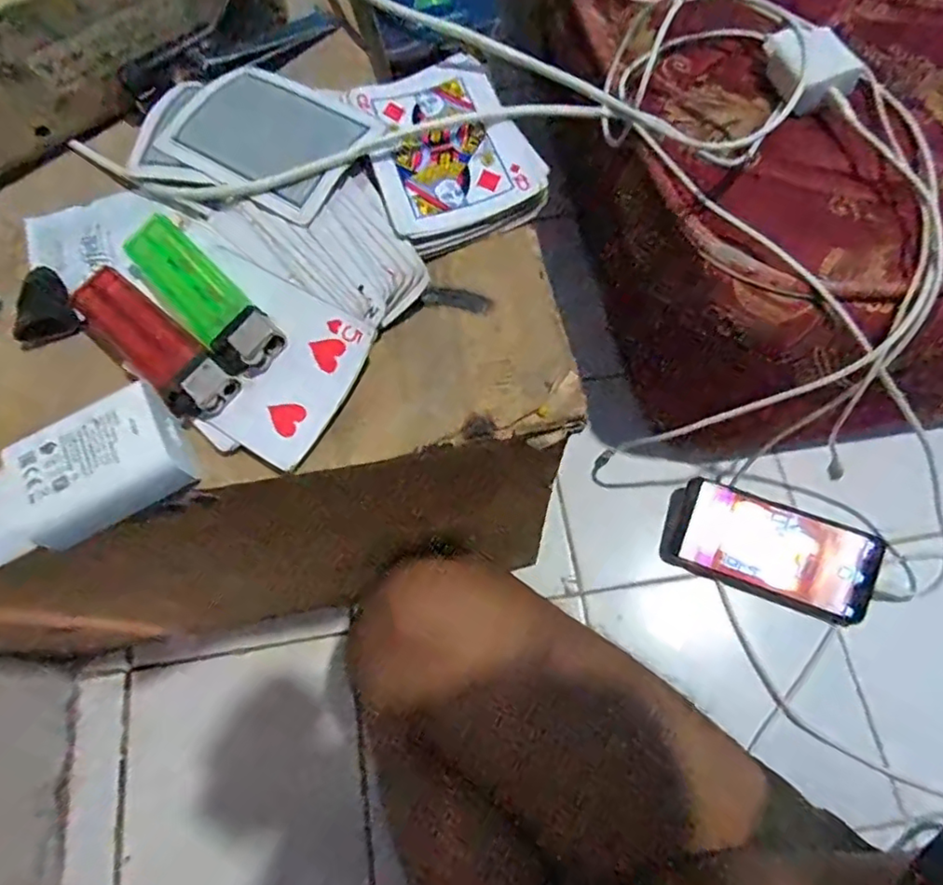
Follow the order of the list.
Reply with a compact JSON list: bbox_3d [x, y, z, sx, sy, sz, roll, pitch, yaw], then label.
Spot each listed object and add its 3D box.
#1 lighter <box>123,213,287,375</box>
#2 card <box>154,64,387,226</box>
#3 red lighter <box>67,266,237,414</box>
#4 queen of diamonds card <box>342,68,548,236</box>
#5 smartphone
[{"bbox_3d":[-0.105,-0.059,0.233,0.024,0.008,0.080,-42,72,-11],"label":"lighter"},{"bbox_3d":[-0.089,-0.135,0.263,0.087,0.004,0.062,29,74,15],"label":"card"},{"bbox_3d":[-0.122,-0.038,0.231,0.077,0.012,0.023,40,78,17],"label":"red lighter"},{"bbox_3d":[-0.013,-0.129,0.259,0.063,0.005,0.087,-20,68,-4],"label":"queen of diamonds card"},{"bbox_3d":[0.252,0.091,0.512,0.169,0.011,0.080,19,89,12],"label":"smartphone"}]

